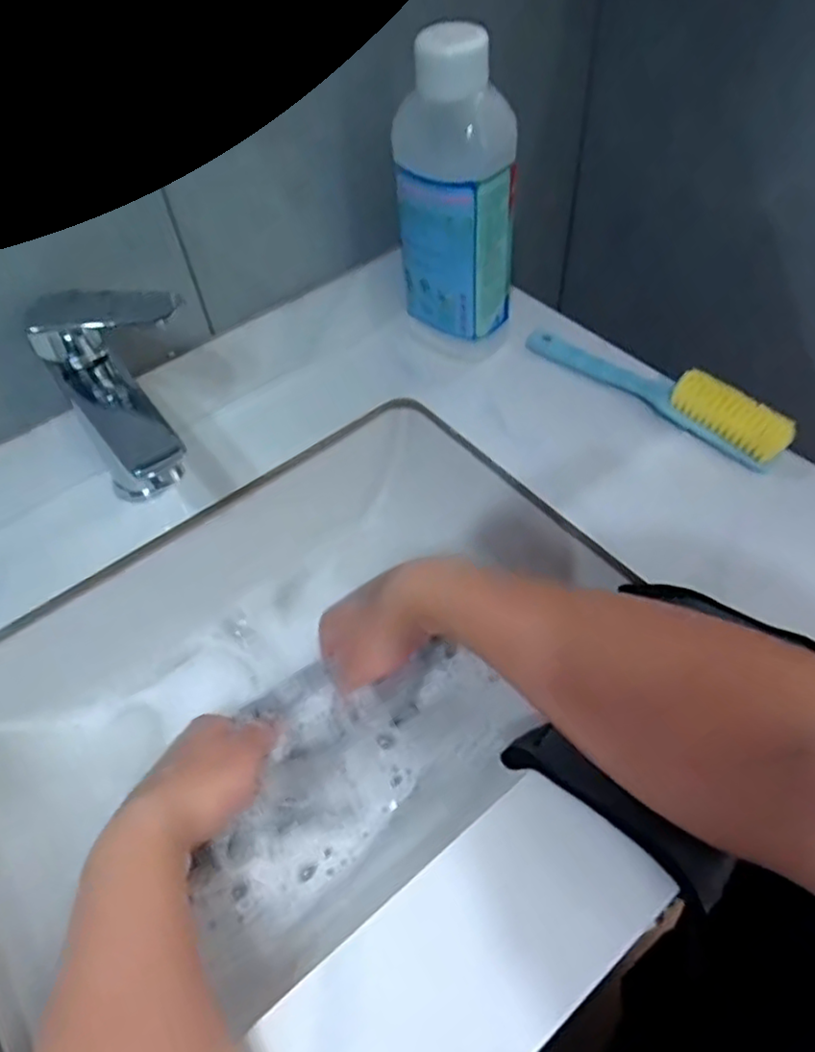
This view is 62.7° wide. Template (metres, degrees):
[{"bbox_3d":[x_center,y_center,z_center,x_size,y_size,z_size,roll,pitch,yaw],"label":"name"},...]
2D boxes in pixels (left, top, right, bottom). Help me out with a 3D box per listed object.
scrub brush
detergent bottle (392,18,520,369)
[{"bbox_3d":[0.198,-0.120,0.548,0.039,0.033,0.227,-38,59,-23],"label":"scrub brush"},{"bbox_3d":[0.039,-0.246,0.532,0.061,0.234,0.086,-38,59,-23],"label":"detergent bottle"}]

